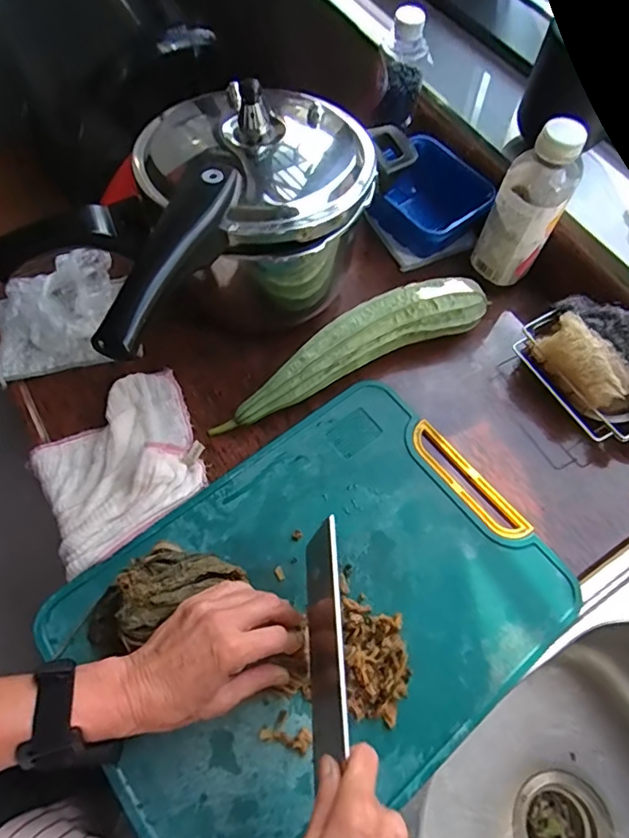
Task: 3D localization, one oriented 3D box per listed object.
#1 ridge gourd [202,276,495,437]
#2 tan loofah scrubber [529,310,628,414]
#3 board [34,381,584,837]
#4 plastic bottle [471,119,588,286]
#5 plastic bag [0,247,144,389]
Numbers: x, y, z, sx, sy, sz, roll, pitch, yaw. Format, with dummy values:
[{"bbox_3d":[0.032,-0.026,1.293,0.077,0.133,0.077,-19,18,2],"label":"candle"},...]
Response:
[{"bbox_3d":[0.036,-0.078,0.532,0.304,0.055,0.062,-23,67,-13],"label":"ridge gourd"},{"bbox_3d":[0.276,-0.053,0.518,0.043,0.051,0.103,-24,68,-14],"label":"tan loofah scrubber"},{"bbox_3d":[0.005,0.160,0.438,0.392,0.018,0.293,-35,71,-18],"label":"board"},{"bbox_3d":[0.226,-0.225,0.535,0.065,0.167,0.066,30,66,11],"label":"plastic bottle"},{"bbox_3d":[-0.278,-0.121,0.545,0.140,0.038,0.128,-16,66,-10],"label":"plastic bag"}]

